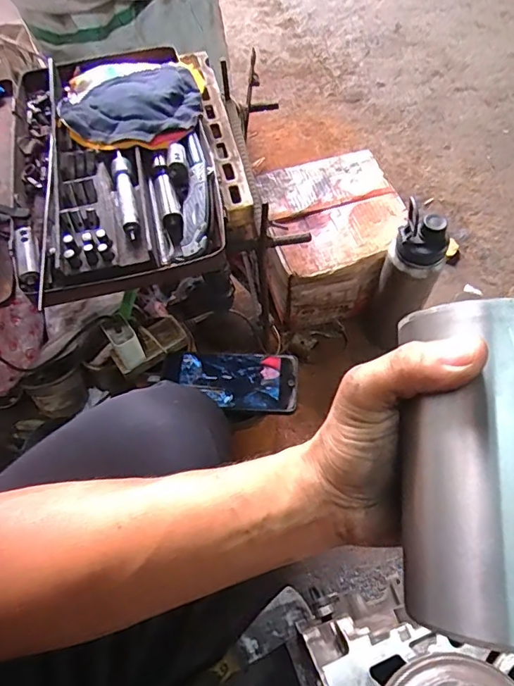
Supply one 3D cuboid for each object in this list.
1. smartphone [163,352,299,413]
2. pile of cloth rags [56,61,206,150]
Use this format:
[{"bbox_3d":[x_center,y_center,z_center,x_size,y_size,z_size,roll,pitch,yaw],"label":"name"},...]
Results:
[{"bbox_3d":[-0.034,0.045,0.605,0.166,0.015,0.076,0,65,7],"label":"smartphone"},{"bbox_3d":[-0.149,-0.289,0.589,0.166,0.022,0.164,-11,61,-4],"label":"pile of cloth rags"}]

